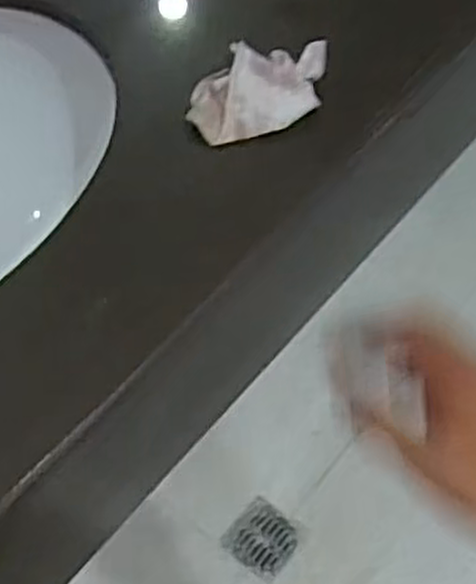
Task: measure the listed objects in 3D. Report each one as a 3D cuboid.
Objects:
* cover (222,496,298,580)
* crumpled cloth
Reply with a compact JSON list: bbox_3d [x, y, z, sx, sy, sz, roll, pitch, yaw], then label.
[{"bbox_3d":[0.041,0.387,1.246,0.098,0.009,0.099,36,59,9],"label":"cover"},{"bbox_3d":[0.016,-0.153,0.596,0.097,0.030,0.086,4,56,2],"label":"crumpled cloth"}]

